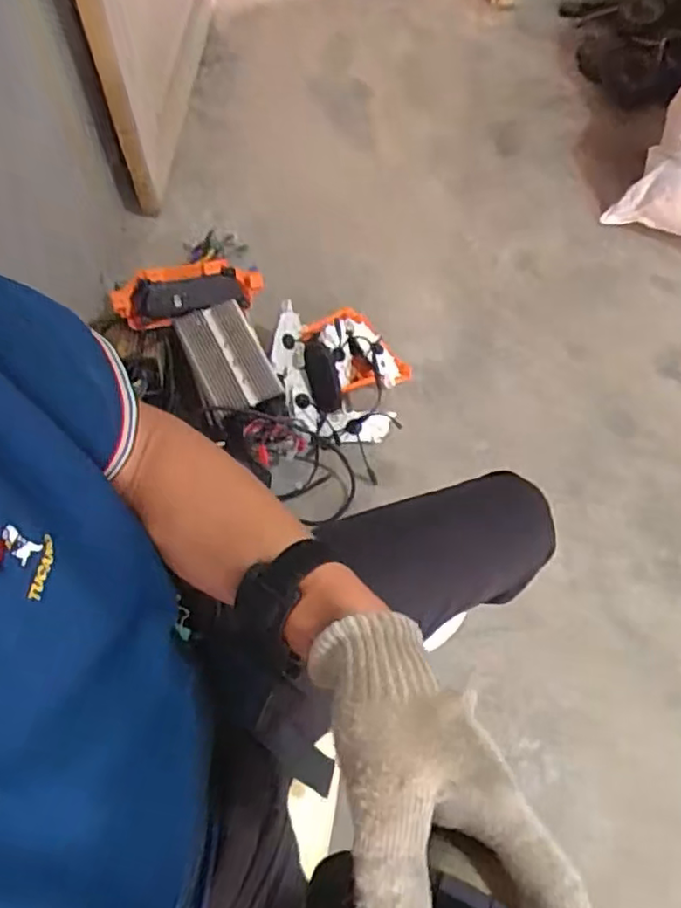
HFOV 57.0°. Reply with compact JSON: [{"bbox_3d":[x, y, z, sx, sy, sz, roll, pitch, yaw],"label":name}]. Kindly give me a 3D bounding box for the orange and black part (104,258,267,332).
[{"bbox_3d":[-0.265,-0.296,1.144,0.268,0.068,0.095,-20,65,-26],"label":"orange and black part"}]

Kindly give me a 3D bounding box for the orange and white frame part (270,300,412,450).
[{"bbox_3d":[0.005,-0.150,1.192,0.254,0.098,0.272,-8,65,-5],"label":"orange and white frame part"}]

